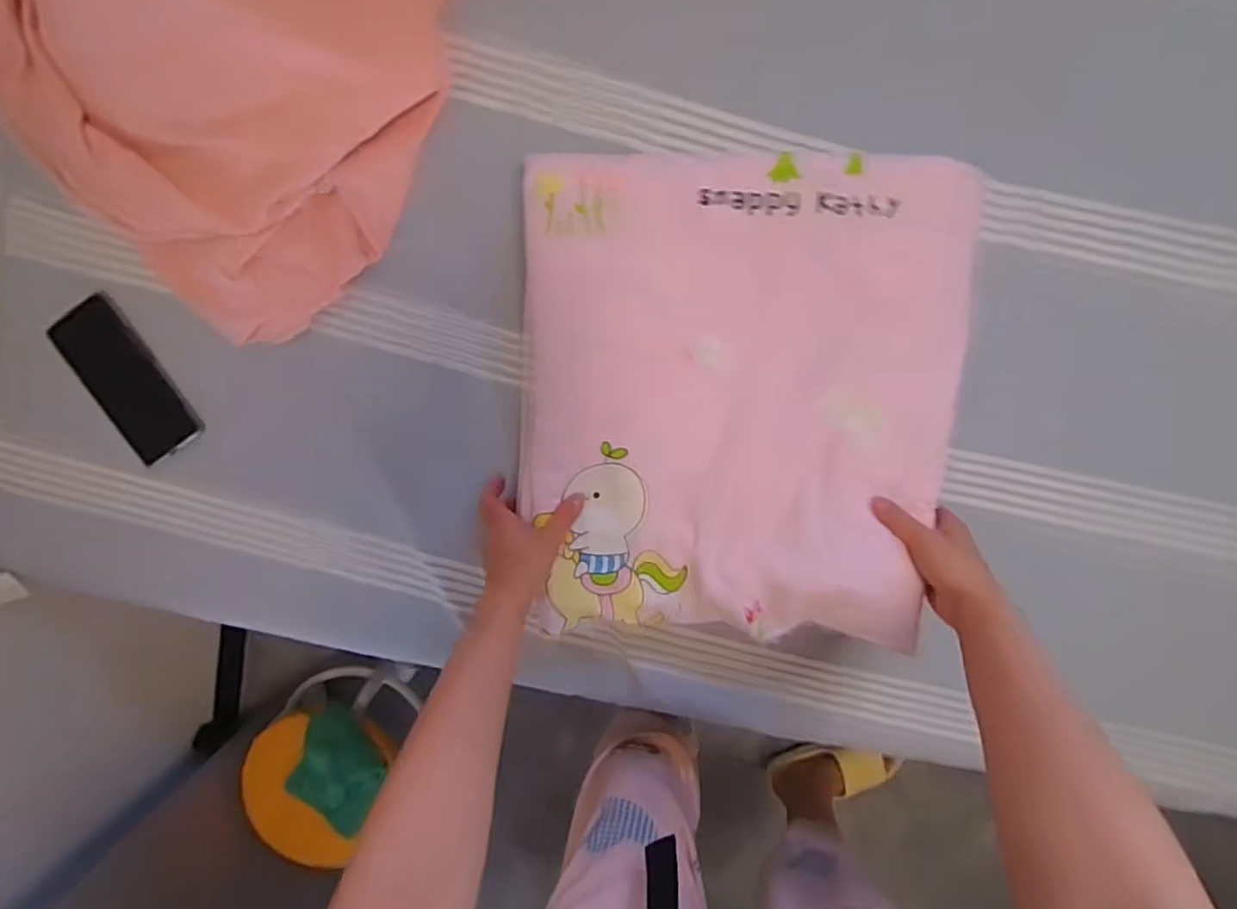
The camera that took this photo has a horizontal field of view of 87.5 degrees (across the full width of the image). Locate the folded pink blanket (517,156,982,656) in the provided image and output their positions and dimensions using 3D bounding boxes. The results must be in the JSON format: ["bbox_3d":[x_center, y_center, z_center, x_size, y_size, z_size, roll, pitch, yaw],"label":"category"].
[{"bbox_3d":[0.095,-0.040,0.556,0.355,0.044,0.402,5,99,1],"label":"folded pink blanket"}]

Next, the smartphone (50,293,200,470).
[{"bbox_3d":[-0.505,-0.075,0.664,0.077,0.014,0.164,-30,96,5],"label":"smartphone"}]

